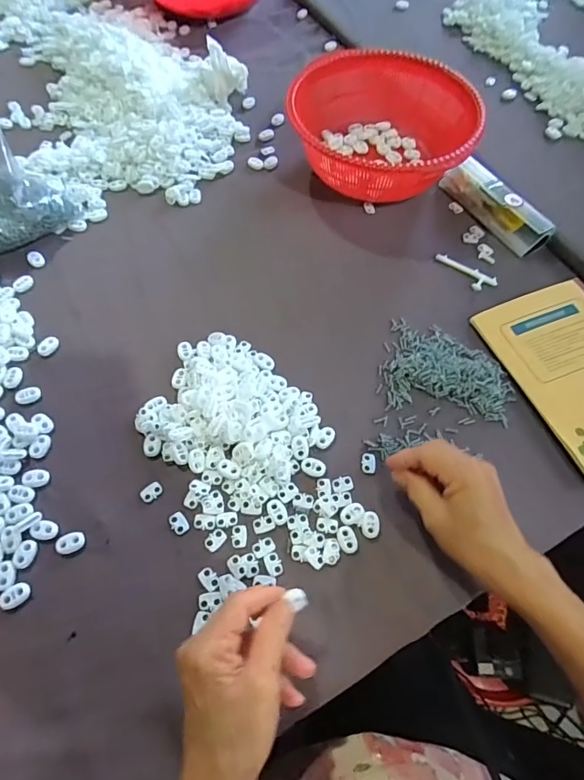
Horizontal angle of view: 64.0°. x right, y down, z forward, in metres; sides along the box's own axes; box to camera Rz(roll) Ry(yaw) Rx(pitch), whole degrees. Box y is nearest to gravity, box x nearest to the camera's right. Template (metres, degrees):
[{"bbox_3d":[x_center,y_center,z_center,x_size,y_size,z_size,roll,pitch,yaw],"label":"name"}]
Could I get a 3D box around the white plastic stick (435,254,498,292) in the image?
[{"bbox_3d":[0.201,-0.137,0.546,0.075,0.005,0.027,34,65,17],"label":"white plastic stick"}]

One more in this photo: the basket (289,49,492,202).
[{"bbox_3d":[0.117,-0.330,0.597,0.228,0.080,0.202,23,63,12],"label":"basket"}]

